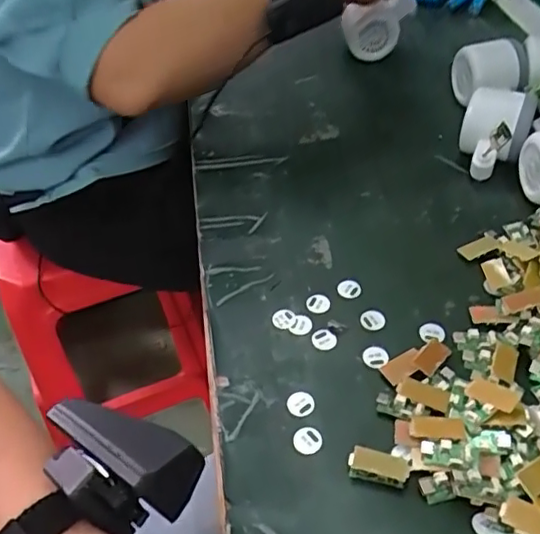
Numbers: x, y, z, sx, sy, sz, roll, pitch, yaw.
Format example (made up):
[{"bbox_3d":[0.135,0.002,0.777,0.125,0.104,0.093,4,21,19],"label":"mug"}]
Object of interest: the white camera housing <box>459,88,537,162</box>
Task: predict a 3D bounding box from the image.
[{"bbox_3d":[0.209,-0.127,0.535,0.060,0.054,0.051,16,49,20],"label":"white camera housing"}]

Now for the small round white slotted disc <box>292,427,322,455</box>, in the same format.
[{"bbox_3d":[0.023,0.104,0.352,0.017,0.004,0.017,-3,45,3],"label":"small round white slotted disc"}]

